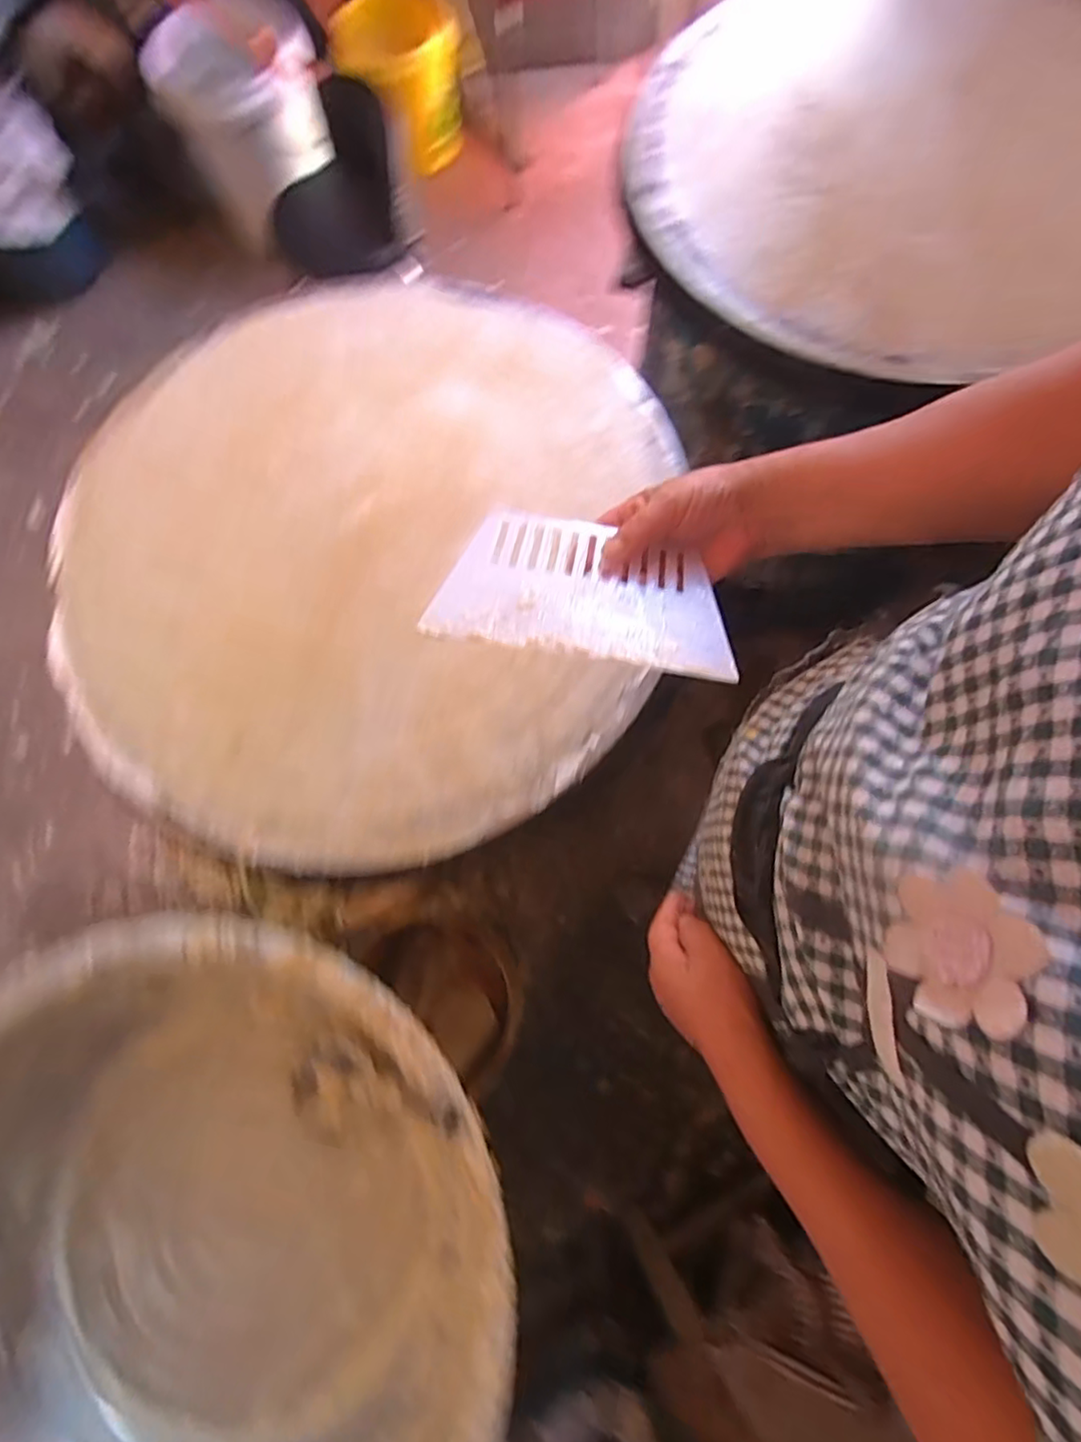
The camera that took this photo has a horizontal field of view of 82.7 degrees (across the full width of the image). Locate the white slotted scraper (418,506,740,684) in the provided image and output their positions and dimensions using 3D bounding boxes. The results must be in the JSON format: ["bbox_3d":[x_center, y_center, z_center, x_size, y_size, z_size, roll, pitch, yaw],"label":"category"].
[{"bbox_3d":[0.031,-0.084,0.385,0.176,0.009,0.113,12,55,4],"label":"white slotted scraper"}]

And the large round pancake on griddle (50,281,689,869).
[{"bbox_3d":[-0.152,-0.180,0.578,0.555,0.057,0.613,13,76,5],"label":"large round pancake on griddle"}]

